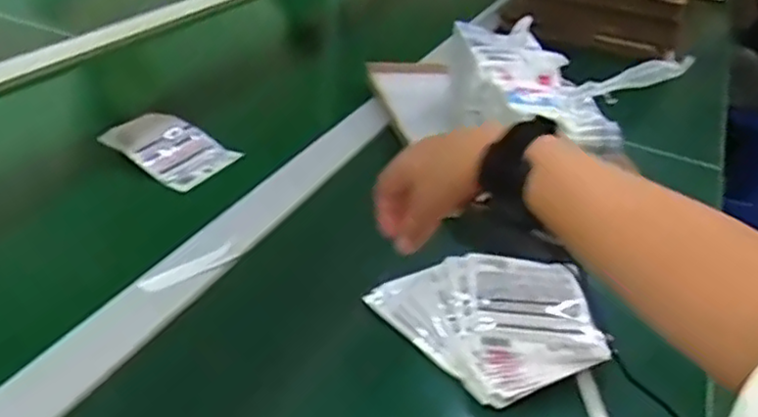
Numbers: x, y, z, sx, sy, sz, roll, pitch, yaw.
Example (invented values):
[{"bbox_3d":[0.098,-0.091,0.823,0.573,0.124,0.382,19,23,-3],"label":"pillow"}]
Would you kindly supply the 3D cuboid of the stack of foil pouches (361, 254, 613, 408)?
[{"bbox_3d":[0.104,0.087,0.571,0.168,0.019,0.157,-17,39,-32],"label":"stack of foil pouches"}]

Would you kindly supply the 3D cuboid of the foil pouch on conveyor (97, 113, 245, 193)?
[{"bbox_3d":[-0.229,-0.071,0.769,0.128,0.024,0.101,37,44,11],"label":"foil pouch on conveyor"}]

